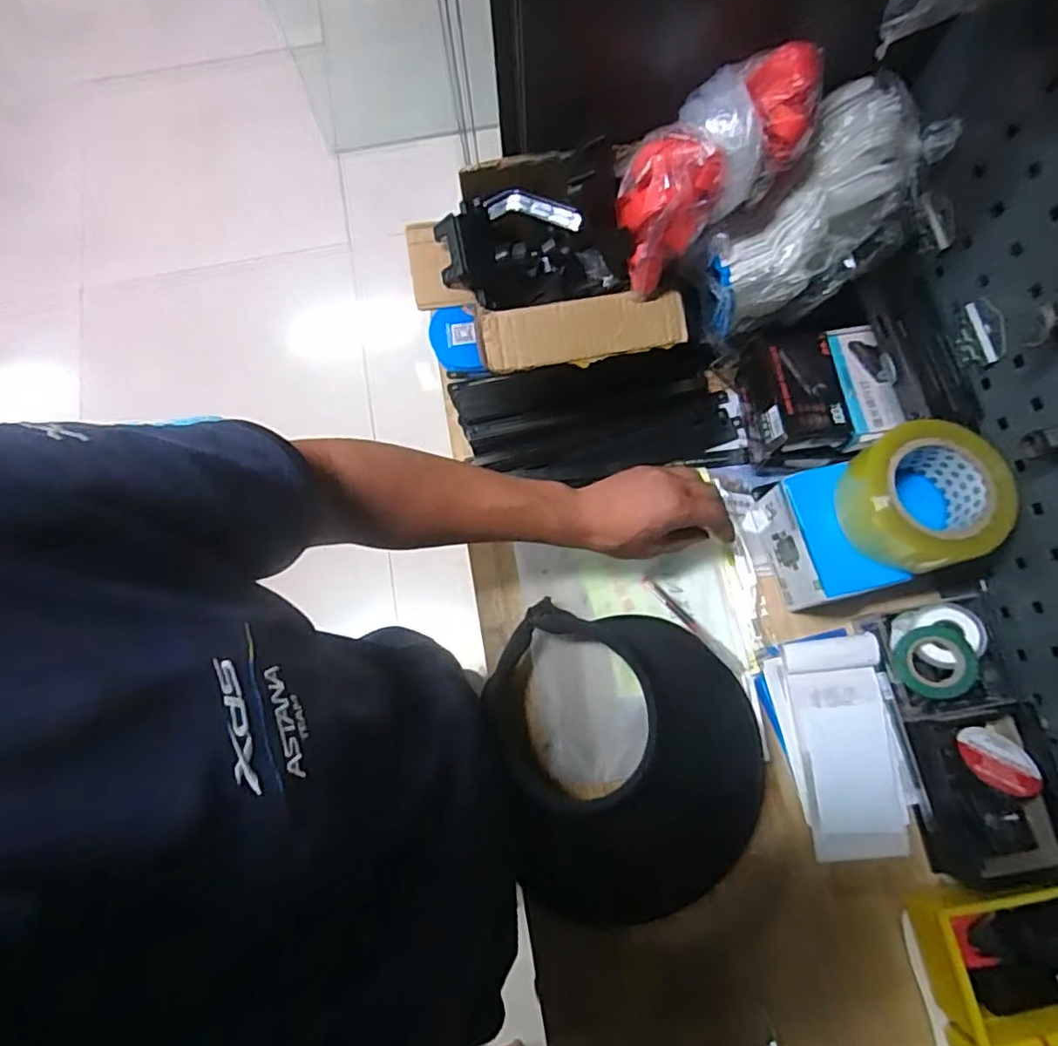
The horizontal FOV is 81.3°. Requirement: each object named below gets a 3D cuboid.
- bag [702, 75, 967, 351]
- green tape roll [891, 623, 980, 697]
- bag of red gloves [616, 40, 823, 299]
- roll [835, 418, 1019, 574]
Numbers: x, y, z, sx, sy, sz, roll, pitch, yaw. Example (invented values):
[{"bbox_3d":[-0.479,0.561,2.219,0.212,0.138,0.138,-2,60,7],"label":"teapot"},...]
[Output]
[{"bbox_3d":[0.256,-0.276,0.567,0.231,0.091,0.146,-37,112,13],"label":"bag"},{"bbox_3d":[0.368,0.125,0.560,0.062,0.015,0.061,-2,76,19],"label":"green tape roll"},{"bbox_3d":[0.145,-0.295,0.516,0.204,0.078,0.090,-43,74,26],"label":"bag of red gloves"},{"bbox_3d":[0.337,-0.021,0.529,0.110,0.073,0.117,-16,75,-2],"label":"roll"}]

